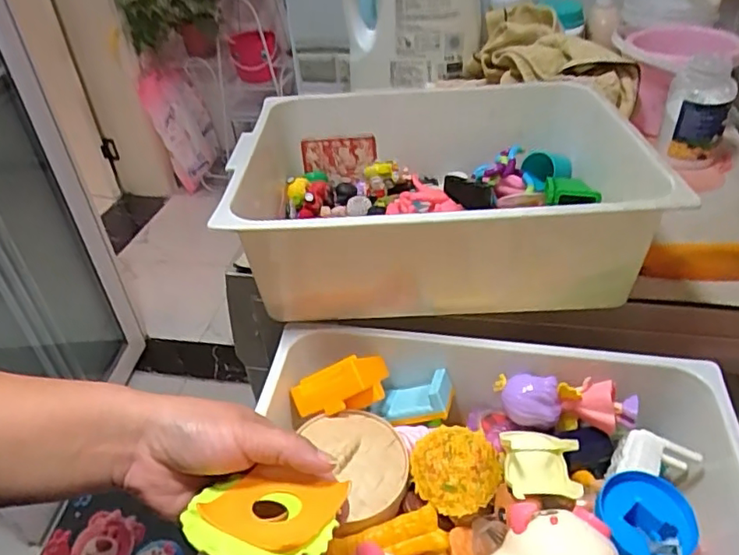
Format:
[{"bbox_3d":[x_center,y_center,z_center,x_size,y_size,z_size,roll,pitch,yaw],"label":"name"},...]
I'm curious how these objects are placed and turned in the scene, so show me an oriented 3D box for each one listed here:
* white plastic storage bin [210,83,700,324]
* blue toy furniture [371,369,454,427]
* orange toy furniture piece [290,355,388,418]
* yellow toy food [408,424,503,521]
[{"bbox_3d":[0.059,-0.080,0.582,0.370,0.140,0.315,-4,37,1],"label":"white plastic storage bin"},{"bbox_3d":[0.044,0.107,0.506,0.068,0.033,0.044,-25,-6,27],"label":"blue toy furniture"},{"bbox_3d":[-0.022,0.092,0.492,0.081,0.041,0.032,-14,38,-11],"label":"orange toy furniture piece"},{"bbox_3d":[0.068,0.147,0.455,0.067,0.027,0.067,-3,37,2],"label":"yellow toy food"}]

